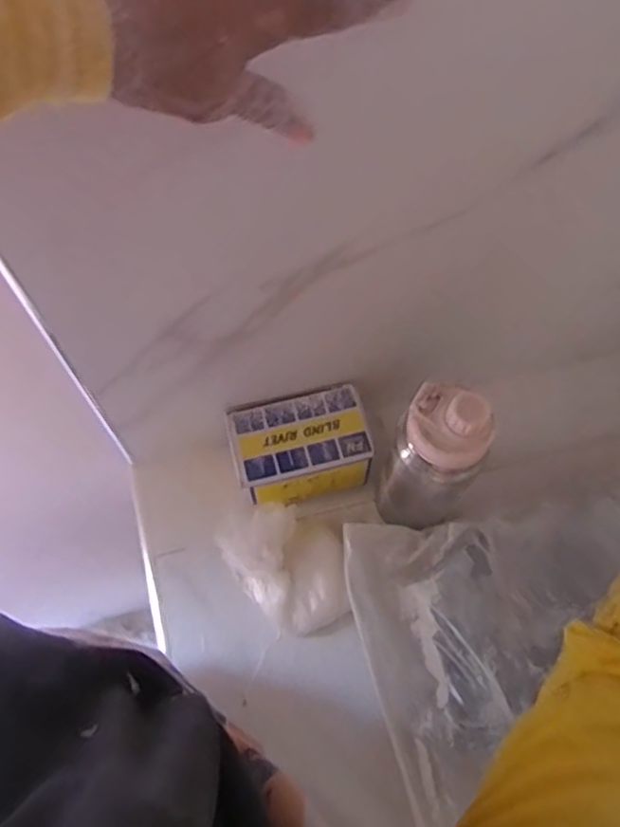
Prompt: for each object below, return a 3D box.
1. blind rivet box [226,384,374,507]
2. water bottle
[{"bbox_3d":[-0.009,0.041,0.688,0.134,0.093,0.095,-16,66,-6],"label":"blind rivet box"},{"bbox_3d":[0.112,0.047,0.599,0.070,0.231,0.071,-1,65,1],"label":"water bottle"}]

